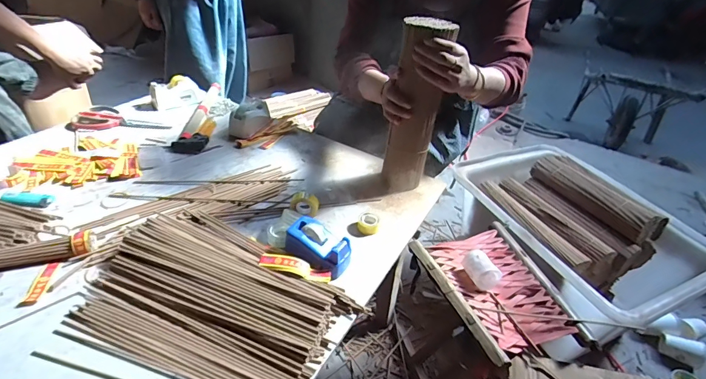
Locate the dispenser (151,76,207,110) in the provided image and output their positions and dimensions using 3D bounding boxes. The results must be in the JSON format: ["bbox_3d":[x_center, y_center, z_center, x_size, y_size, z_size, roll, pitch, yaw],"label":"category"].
[{"bbox_3d":[-0.439,-0.244,0.970,0.126,0.054,0.063,-9,39,-22],"label":"dispenser"}]

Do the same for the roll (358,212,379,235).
[{"bbox_3d":[0.027,0.060,0.689,0.036,0.021,0.036,5,36,-4],"label":"roll"}]

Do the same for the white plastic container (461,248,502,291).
[{"bbox_3d":[0.262,0.158,0.786,0.052,0.053,0.080,-2,37,-14],"label":"white plastic container"}]

